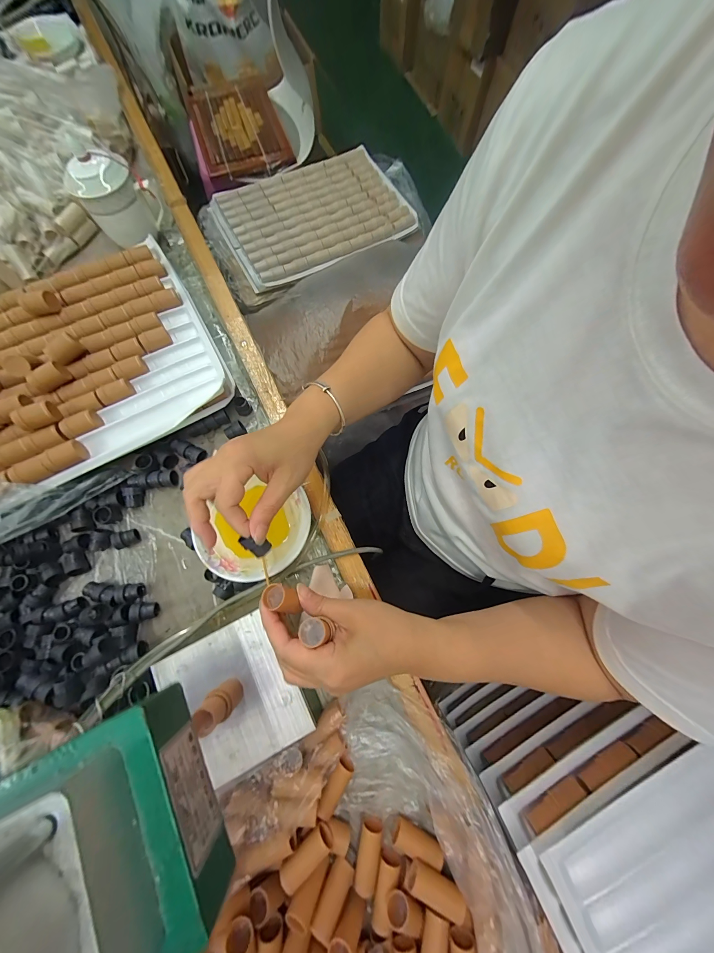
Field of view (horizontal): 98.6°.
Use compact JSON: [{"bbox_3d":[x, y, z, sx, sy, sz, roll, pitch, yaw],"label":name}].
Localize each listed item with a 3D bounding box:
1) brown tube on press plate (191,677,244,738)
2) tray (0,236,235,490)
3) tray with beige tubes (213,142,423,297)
[{"bbox_3d":[-0.119,0.197,0.266,0.019,0.058,0.023,-39,79,-11],"label":"brown tube on press plate"},{"bbox_3d":[-0.391,-0.126,0.379,0.401,0.049,0.300,-32,78,-10],"label":"tray"},{"bbox_3d":[-0.114,-0.666,0.776,0.439,0.032,0.344,-28,77,-9],"label":"tray with beige tubes"}]

